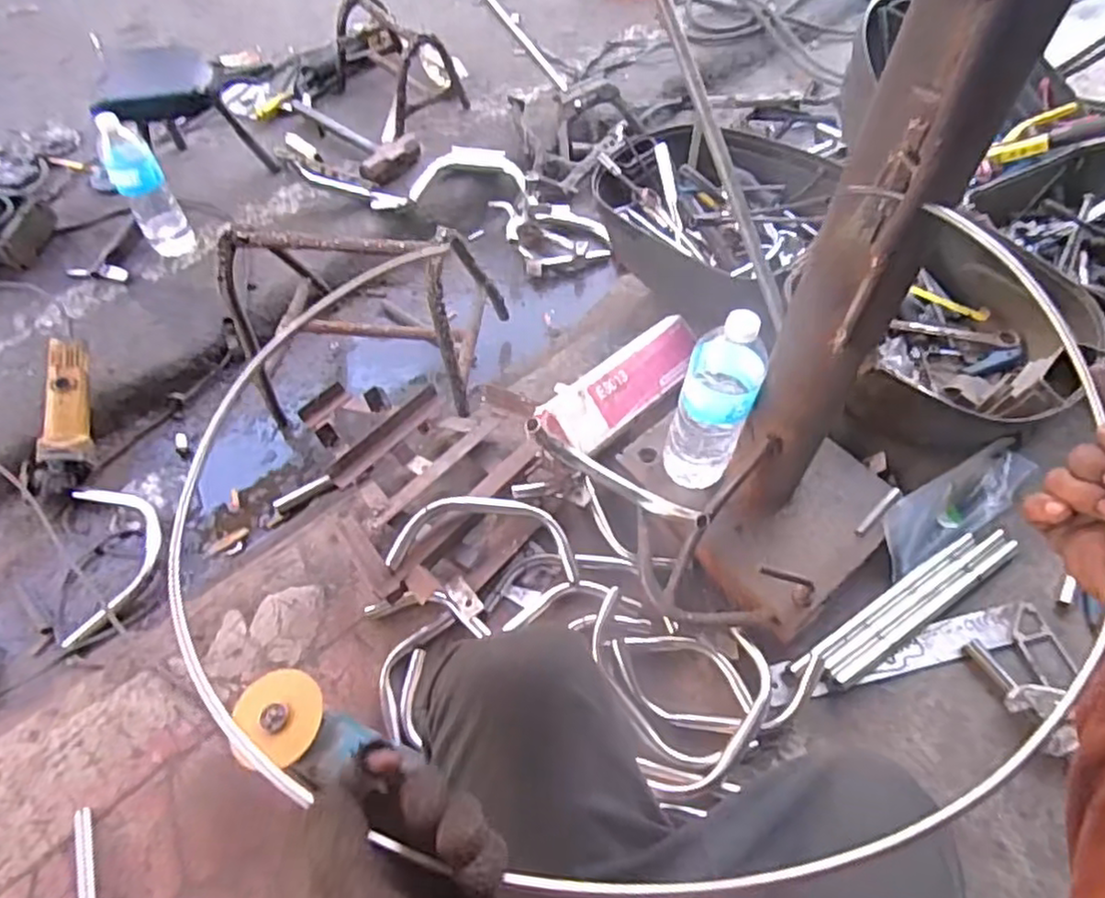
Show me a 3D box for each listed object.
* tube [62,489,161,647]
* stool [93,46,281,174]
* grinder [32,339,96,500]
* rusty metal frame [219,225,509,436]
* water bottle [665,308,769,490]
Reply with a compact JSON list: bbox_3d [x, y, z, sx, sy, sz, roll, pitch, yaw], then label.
[{"bbox_3d":[-0.658,0.154,1.019,0.127,0.044,0.263,-14,54,-7],"label":"tube"},{"bbox_3d":[-0.737,-0.658,1.353,0.241,0.220,0.247,-29,61,-18],"label":"stool"},{"bbox_3d":[-0.780,-0.051,1.098,0.059,0.070,0.260,-5,77,-1],"label":"grinder"},{"bbox_3d":[-0.300,-0.229,1.108,0.393,0.314,0.303,5,56,3],"label":"rusty metal frame"},{"bbox_3d":[0.181,-0.047,0.764,0.079,0.246,0.066,18,58,12],"label":"water bottle"}]

